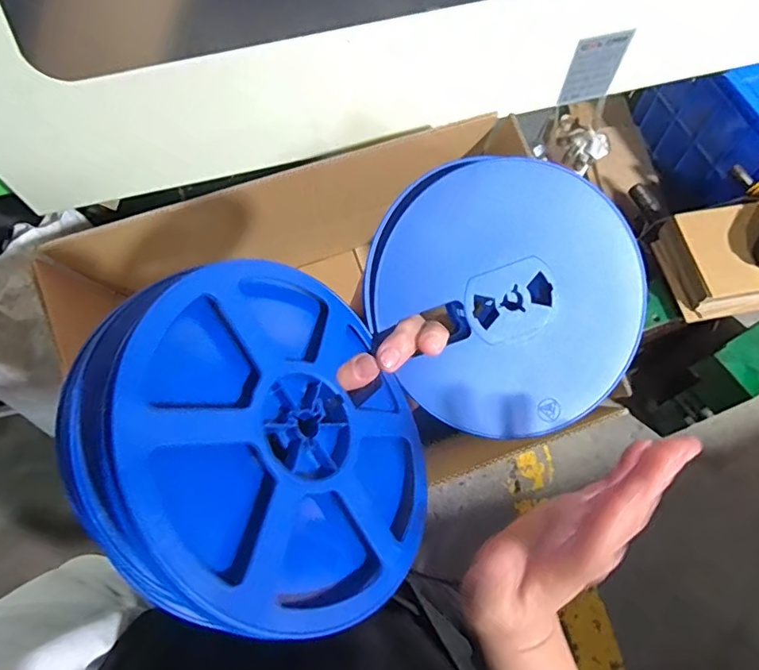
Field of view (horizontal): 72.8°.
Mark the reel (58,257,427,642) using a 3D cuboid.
[{"bbox_3d":[-0.047,0.048,0.246,0.167,0.024,0.166,25,52,-36],"label":"reel"}]

